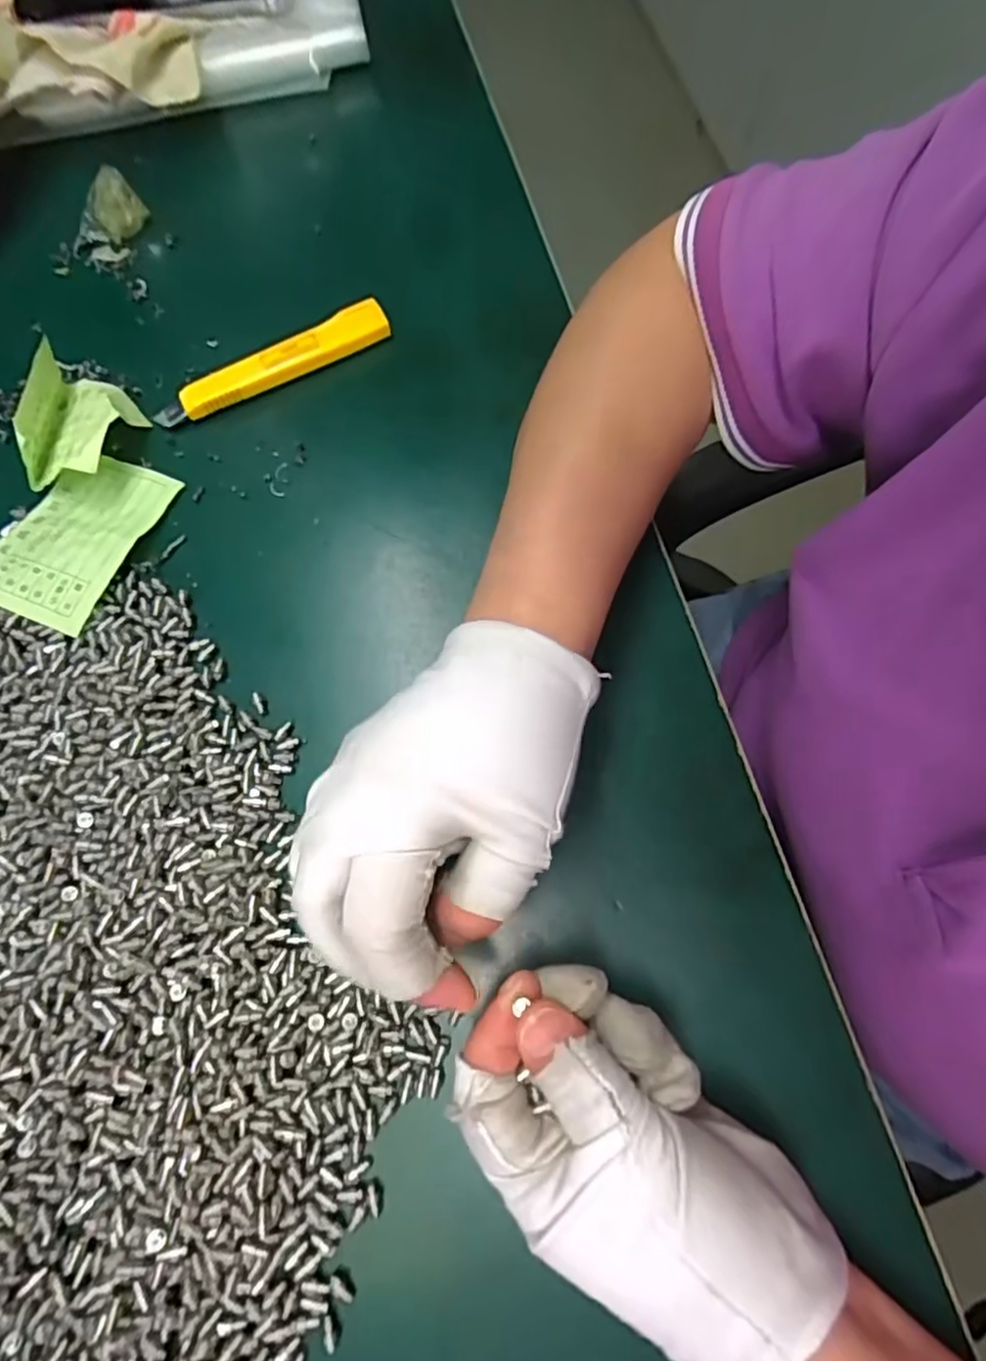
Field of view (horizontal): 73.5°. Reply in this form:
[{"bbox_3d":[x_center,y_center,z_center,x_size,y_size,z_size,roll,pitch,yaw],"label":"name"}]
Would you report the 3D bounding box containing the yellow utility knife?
[{"bbox_3d":[-0.114,-0.164,0.342,0.126,0.014,0.017,-28,74,-6],"label":"yellow utility knife"}]

